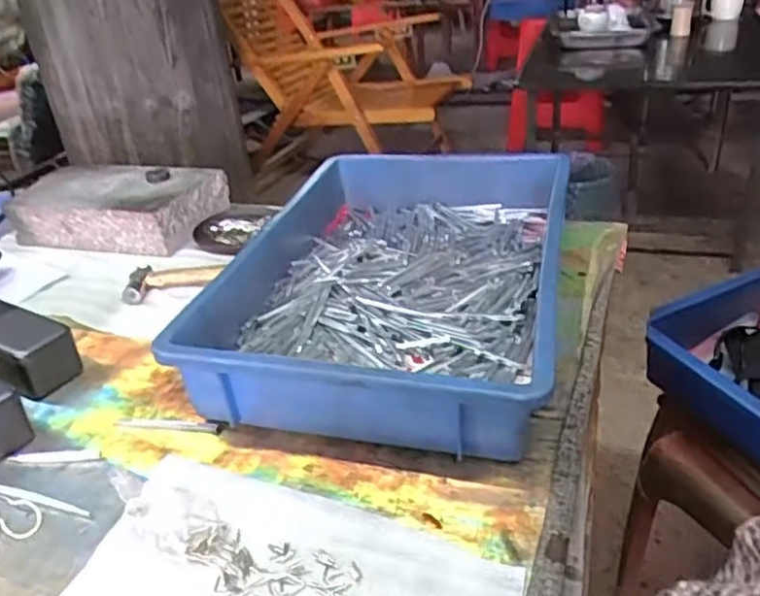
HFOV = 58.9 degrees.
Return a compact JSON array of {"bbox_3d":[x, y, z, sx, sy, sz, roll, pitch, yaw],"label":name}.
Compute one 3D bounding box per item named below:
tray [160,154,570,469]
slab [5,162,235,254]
[{"bbox_3d":[0.021,-0.028,0.652,0.284,0.082,0.441,4,32,15],"label":"tray"},{"bbox_3d":[-0.362,-0.132,0.919,0.282,0.059,0.169,5,32,17],"label":"slab"}]

